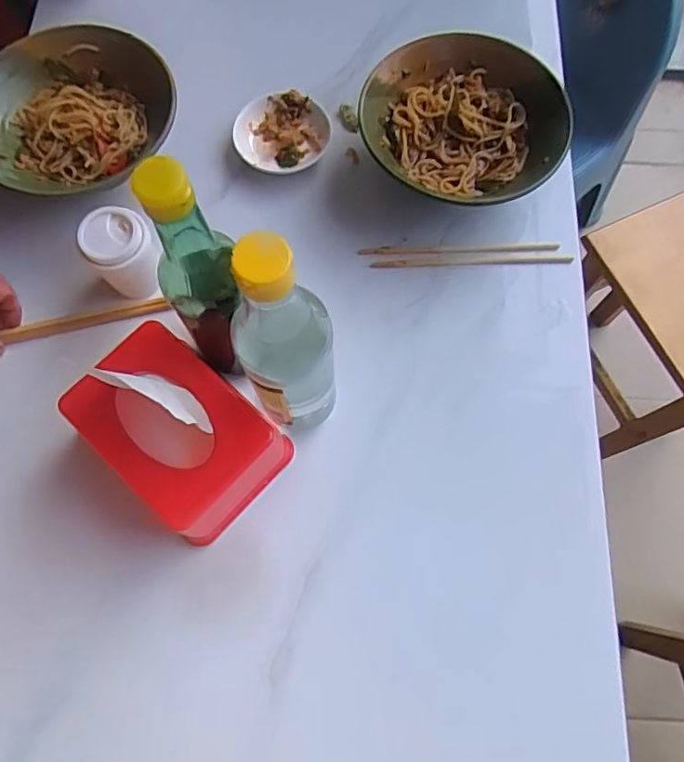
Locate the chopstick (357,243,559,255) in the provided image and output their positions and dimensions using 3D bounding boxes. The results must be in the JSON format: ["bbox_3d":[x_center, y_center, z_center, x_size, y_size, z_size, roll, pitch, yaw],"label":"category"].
[{"bbox_3d":[0.113,-0.129,0.554,0.191,0.004,0.008,-1,72,1],"label":"chopstick"}]

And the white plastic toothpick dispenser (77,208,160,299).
[{"bbox_3d":[-0.191,-0.111,0.505,0.061,0.071,0.060,0,72,1],"label":"white plastic toothpick dispenser"}]

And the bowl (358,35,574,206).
[{"bbox_3d":[0.119,-0.245,0.553,0.184,0.064,0.176,0,72,1],"label":"bowl"}]

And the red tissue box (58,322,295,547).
[{"bbox_3d":[-0.133,0.043,0.455,0.150,0.090,0.114,39,77,13],"label":"red tissue box"}]

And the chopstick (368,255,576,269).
[{"bbox_3d":[0.124,-0.115,0.546,0.189,0.004,0.010,-1,72,1],"label":"chopstick"}]

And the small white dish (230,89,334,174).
[{"bbox_3d":[-0.061,-0.251,0.578,0.095,0.020,0.085,-8,72,-1],"label":"small white dish"}]

